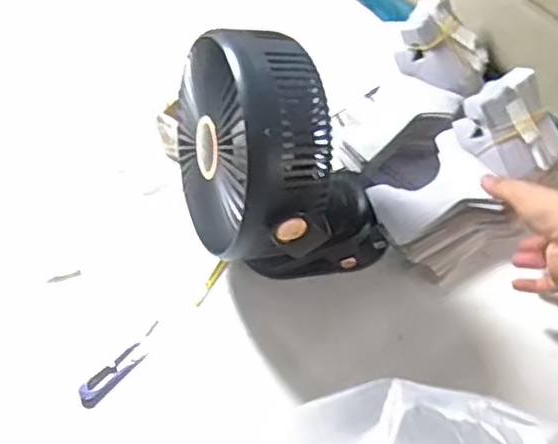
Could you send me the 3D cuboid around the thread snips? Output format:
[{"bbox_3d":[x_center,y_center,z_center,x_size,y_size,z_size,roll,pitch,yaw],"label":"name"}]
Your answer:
[{"bbox_3d":[-0.156,0.142,0.676,0.026,0.016,0.106,27,47,20],"label":"thread snips"}]

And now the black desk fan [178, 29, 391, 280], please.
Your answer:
[{"bbox_3d":[0.016,-0.043,0.625,0.180,0.262,0.169,-20,56,-12],"label":"black desk fan"}]

